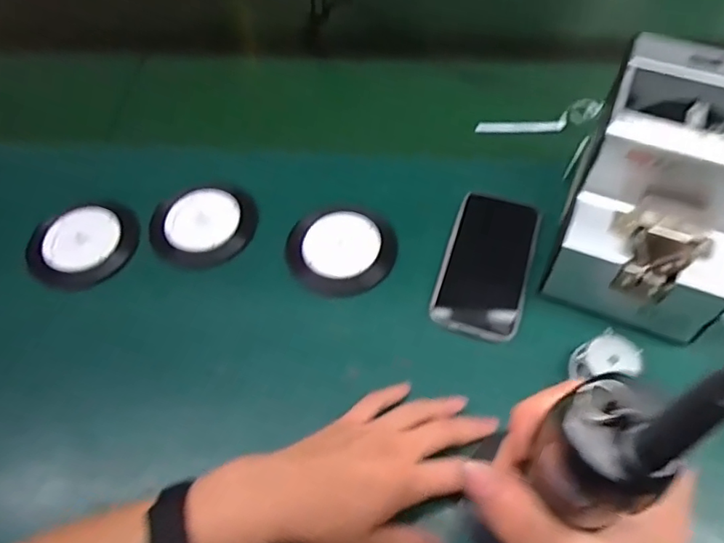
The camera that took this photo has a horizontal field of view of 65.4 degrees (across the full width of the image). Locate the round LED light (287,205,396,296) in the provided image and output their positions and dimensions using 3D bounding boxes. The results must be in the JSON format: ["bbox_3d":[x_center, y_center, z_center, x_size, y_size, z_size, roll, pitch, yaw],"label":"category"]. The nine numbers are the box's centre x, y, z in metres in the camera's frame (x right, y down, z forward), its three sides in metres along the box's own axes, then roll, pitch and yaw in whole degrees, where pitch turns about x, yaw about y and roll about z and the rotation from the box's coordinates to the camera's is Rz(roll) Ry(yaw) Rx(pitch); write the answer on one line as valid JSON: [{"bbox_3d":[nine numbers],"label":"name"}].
[{"bbox_3d":[-0.020,-0.020,0.521,0.094,0.010,0.098,-1,57,1],"label":"round LED light"}]

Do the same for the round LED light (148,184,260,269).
[{"bbox_3d":[-0.151,-0.042,0.538,0.099,0.032,0.076,-9,57,-4],"label":"round LED light"}]

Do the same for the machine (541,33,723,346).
[{"bbox_3d":[0.241,-0.061,0.447,0.122,0.147,0.167,20,60,14],"label":"machine"}]

